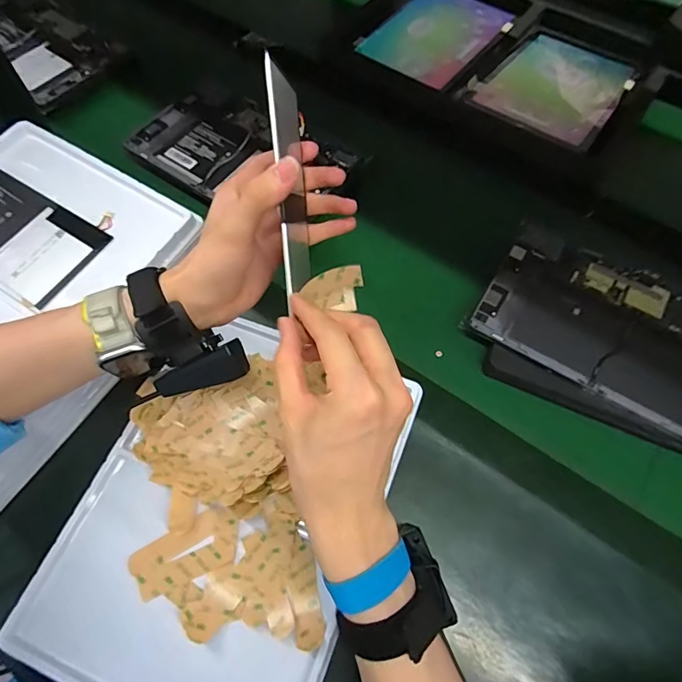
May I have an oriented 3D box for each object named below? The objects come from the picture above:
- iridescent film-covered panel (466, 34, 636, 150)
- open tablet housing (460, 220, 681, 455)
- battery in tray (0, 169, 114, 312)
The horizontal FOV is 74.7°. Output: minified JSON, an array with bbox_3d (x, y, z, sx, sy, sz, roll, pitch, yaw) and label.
[{"bbox_3d":[0.295,-0.353,0.616,0.172,0.012,0.240,34,62,15],"label":"iridescent film-covered panel"},{"bbox_3d":[0.278,0.003,0.450,0.272,0.016,0.182,30,67,13],"label":"open tablet housing"},{"bbox_3d":[-0.313,-0.108,0.430,0.168,0.007,0.103,30,71,12],"label":"battery in tray"}]

